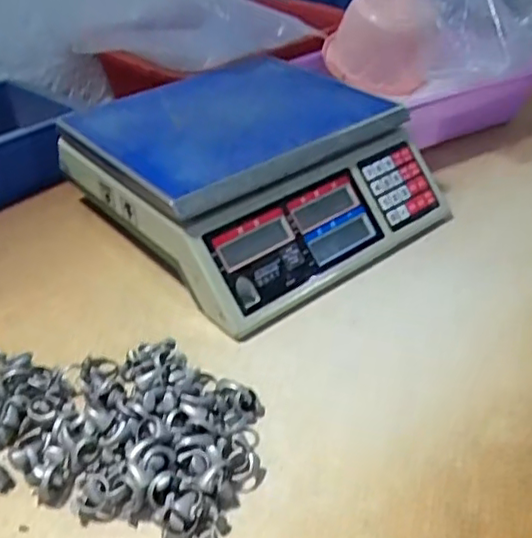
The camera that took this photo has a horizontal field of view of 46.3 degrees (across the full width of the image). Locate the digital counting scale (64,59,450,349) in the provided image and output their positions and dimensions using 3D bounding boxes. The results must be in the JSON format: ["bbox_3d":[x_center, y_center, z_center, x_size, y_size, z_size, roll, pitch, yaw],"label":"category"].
[{"bbox_3d":[-0.008,-0.104,0.639,0.293,0.110,0.296,-28,44,-31],"label":"digital counting scale"}]

